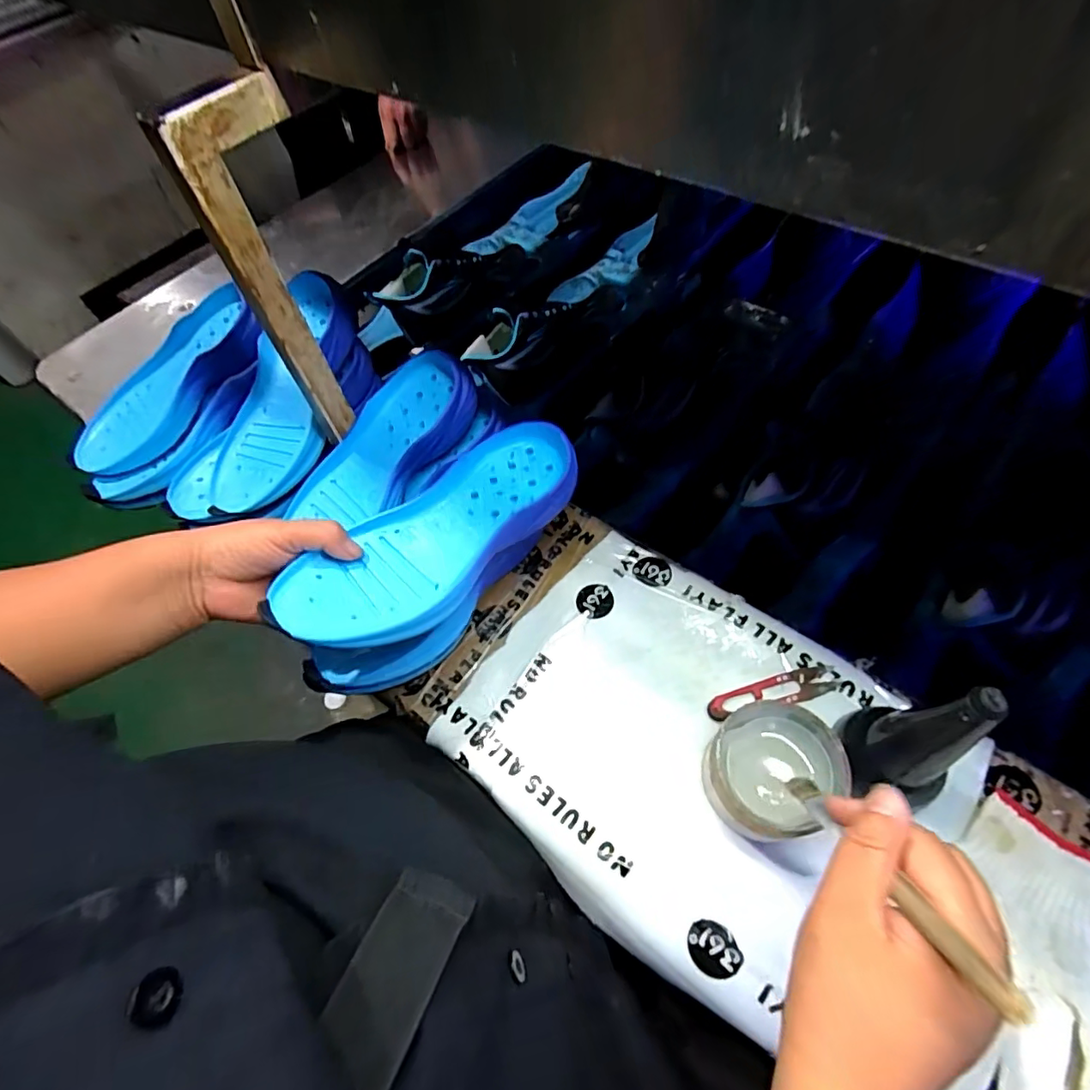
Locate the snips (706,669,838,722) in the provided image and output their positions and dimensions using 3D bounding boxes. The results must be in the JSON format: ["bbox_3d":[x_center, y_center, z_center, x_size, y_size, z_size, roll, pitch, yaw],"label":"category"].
[{"bbox_3d":[0.173,0.115,0.427,0.099,0.008,0.022,-15,59,-4],"label":"snips"}]

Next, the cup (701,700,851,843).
[{"bbox_3d":[0.152,0.156,0.381,0.079,0.053,0.083,-2,59,4],"label":"cup"}]

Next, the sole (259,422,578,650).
[{"bbox_3d":[-0.073,-0.007,0.406,0.238,0.033,0.086,-39,62,-22],"label":"sole"}]

